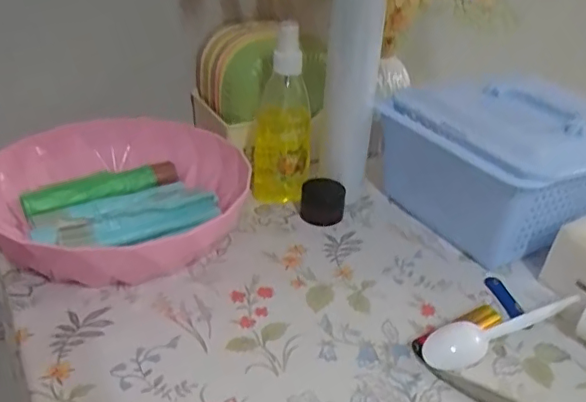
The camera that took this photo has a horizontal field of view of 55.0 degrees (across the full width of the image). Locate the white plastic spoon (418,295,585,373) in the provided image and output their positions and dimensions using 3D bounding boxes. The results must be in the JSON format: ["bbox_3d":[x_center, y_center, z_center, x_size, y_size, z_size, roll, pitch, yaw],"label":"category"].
[{"bbox_3d":[0.165,0.098,0.441,0.156,0.017,0.026,-13,34,-26],"label":"white plastic spoon"}]

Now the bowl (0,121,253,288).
[{"bbox_3d":[-0.153,-0.001,0.532,0.231,0.063,0.228,3,30,-2],"label":"bowl"}]

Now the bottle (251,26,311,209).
[{"bbox_3d":[-0.010,-0.082,0.564,0.055,0.181,0.037,-1,31,-8],"label":"bottle"}]

